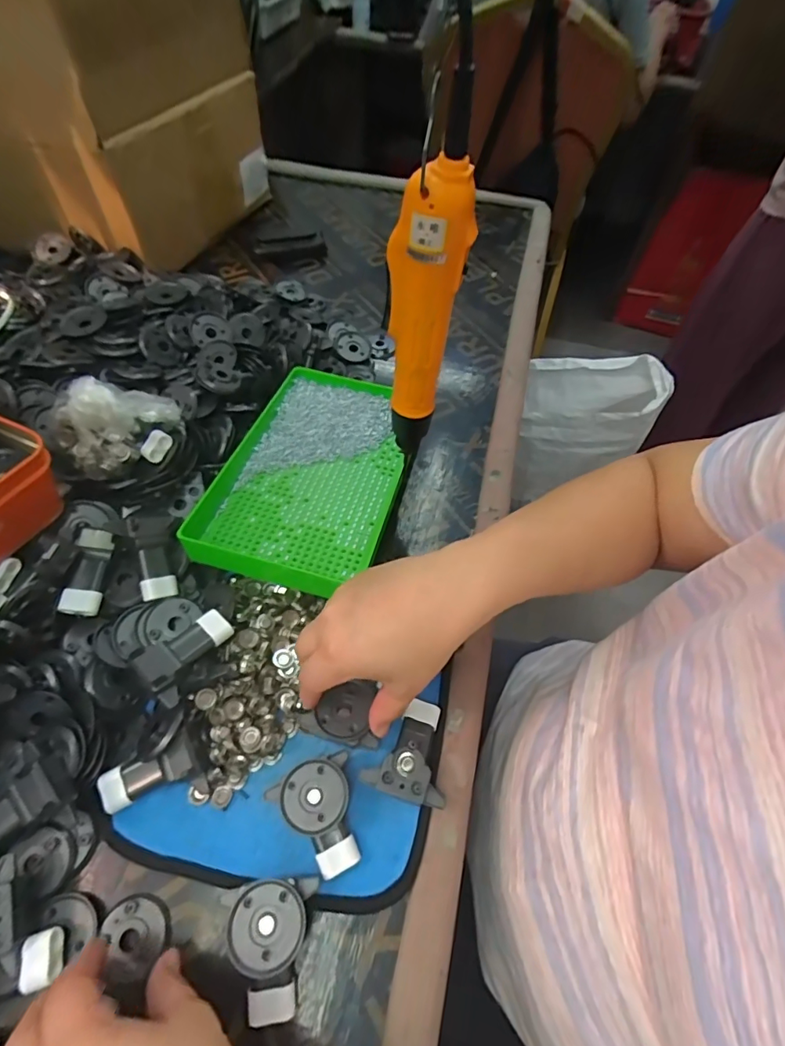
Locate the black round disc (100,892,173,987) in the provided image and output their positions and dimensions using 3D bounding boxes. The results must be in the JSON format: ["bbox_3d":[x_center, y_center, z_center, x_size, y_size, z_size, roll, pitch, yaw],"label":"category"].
[{"bbox_3d":[-0.154,0.245,0.294,0.039,0.009,0.039,2,56,-3],"label":"black round disc"}]

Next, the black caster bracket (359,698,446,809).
[{"bbox_3d":[0.014,0.155,0.342,0.053,0.018,0.065,15,57,5],"label":"black caster bracket"}]

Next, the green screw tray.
[{"bbox_3d":[-0.070,-0.056,0.447,0.146,0.033,0.241,13,56,4],"label":"green screw tray"}]

